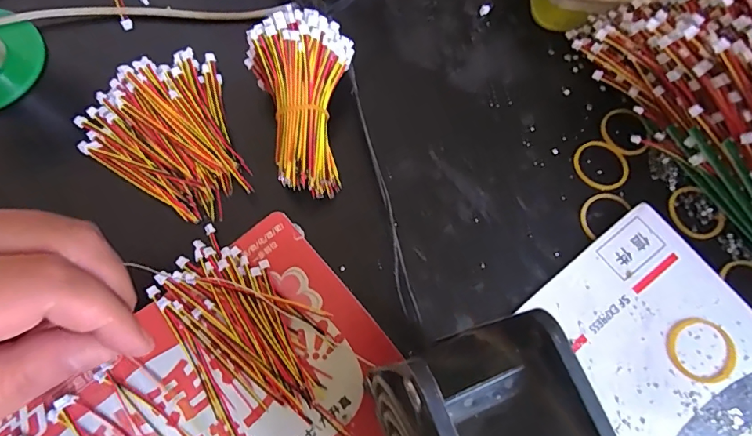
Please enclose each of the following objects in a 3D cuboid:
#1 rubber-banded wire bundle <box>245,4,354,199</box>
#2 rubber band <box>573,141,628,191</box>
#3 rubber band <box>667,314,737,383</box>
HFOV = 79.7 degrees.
[{"bbox_3d":[-0.041,-0.059,0.234,0.053,0.053,0.080,1,72,-2],"label":"rubber-banded wire bundle"},{"bbox_3d":[0.130,-0.031,0.258,0.031,0.004,0.031,1,72,-2],"label":"rubber band"},{"bbox_3d":[0.163,0.065,0.224,0.031,0.004,0.032,1,72,-2],"label":"rubber band"}]

